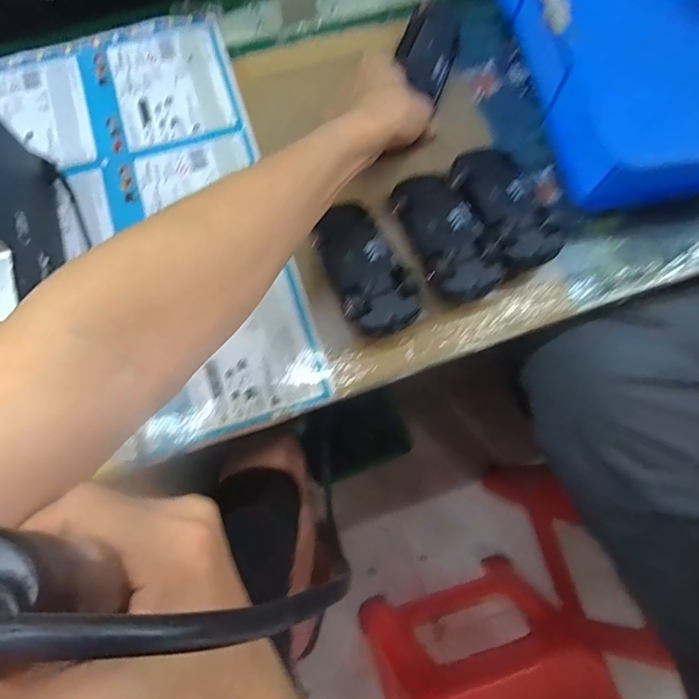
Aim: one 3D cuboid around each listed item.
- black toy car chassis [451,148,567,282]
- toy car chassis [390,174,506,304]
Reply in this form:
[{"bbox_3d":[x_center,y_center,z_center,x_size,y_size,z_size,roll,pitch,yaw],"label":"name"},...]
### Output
[{"bbox_3d":[0.136,-0.128,0.421,0.072,0.027,0.127,-16,71,-7],"label":"black toy car chassis"},{"bbox_3d":[0.085,-0.103,0.416,0.061,0.032,0.129,-18,71,-7],"label":"toy car chassis"}]

